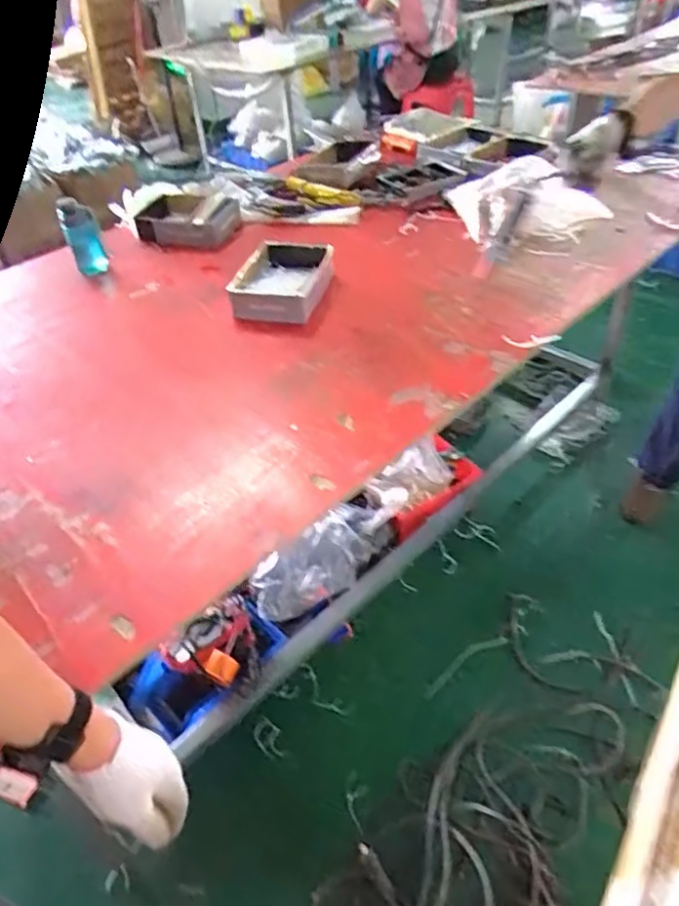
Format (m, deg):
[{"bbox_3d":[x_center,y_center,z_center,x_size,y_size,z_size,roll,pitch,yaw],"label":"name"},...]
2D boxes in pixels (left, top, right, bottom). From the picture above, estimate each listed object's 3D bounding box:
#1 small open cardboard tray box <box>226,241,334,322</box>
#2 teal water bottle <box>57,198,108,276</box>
[{"bbox_3d":[-0.120,-0.385,1.363,0.189,0.070,0.270,6,44,12],"label":"small open cardboard tray box"},{"bbox_3d":[-0.636,-0.539,1.559,0.085,0.177,0.068,-21,43,-15],"label":"teal water bottle"}]

